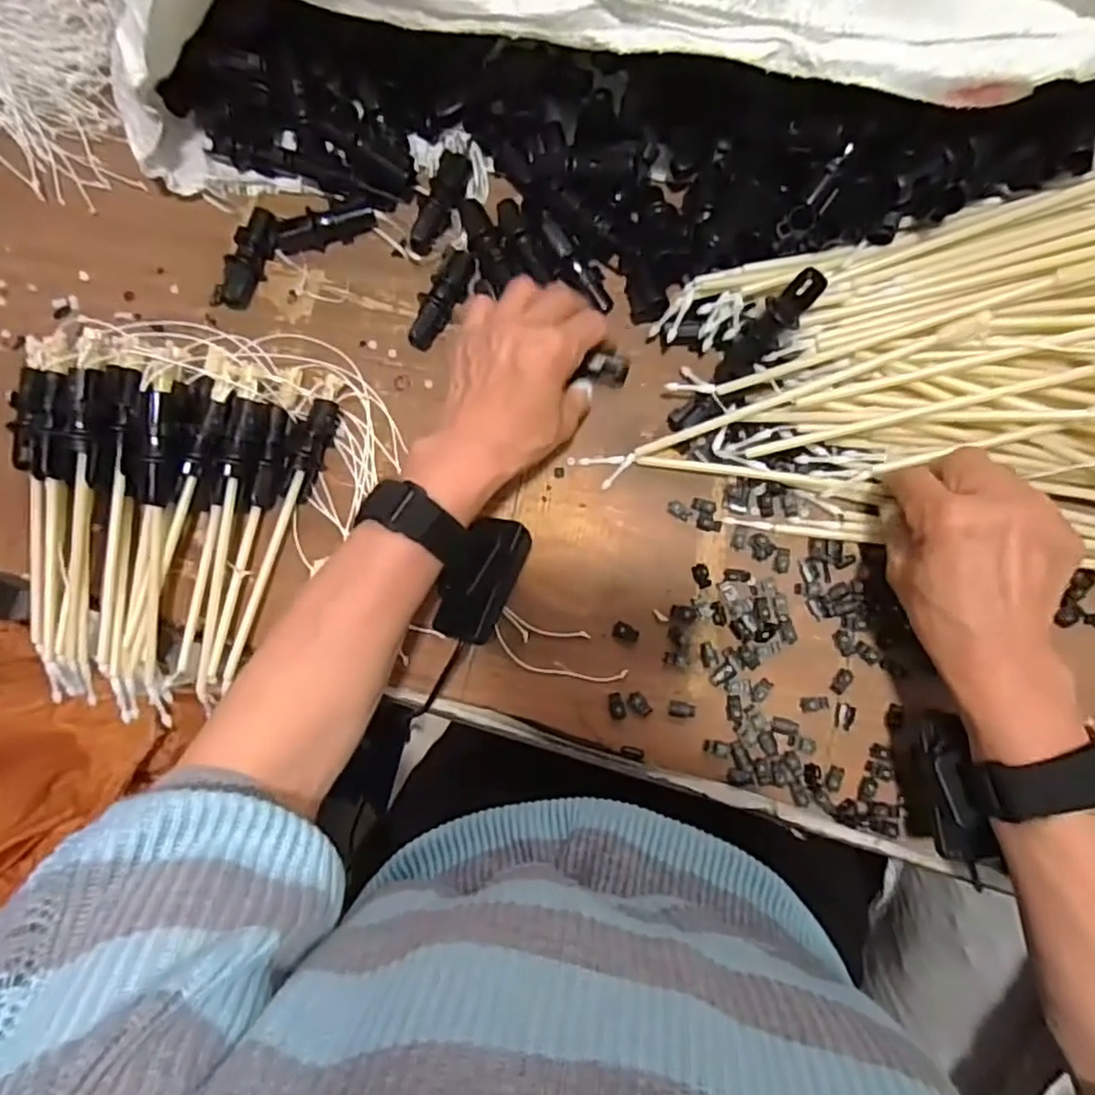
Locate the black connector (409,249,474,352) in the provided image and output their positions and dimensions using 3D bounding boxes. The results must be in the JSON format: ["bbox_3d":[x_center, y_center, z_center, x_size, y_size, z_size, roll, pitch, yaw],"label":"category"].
[{"bbox_3d":[-0.070,-0.162,0.443,0.020,0.017,0.068,24,87,6],"label":"black connector"}]

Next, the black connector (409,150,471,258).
[{"bbox_3d":[-0.072,-0.229,0.451,0.021,0.015,0.068,23,87,6],"label":"black connector"}]

